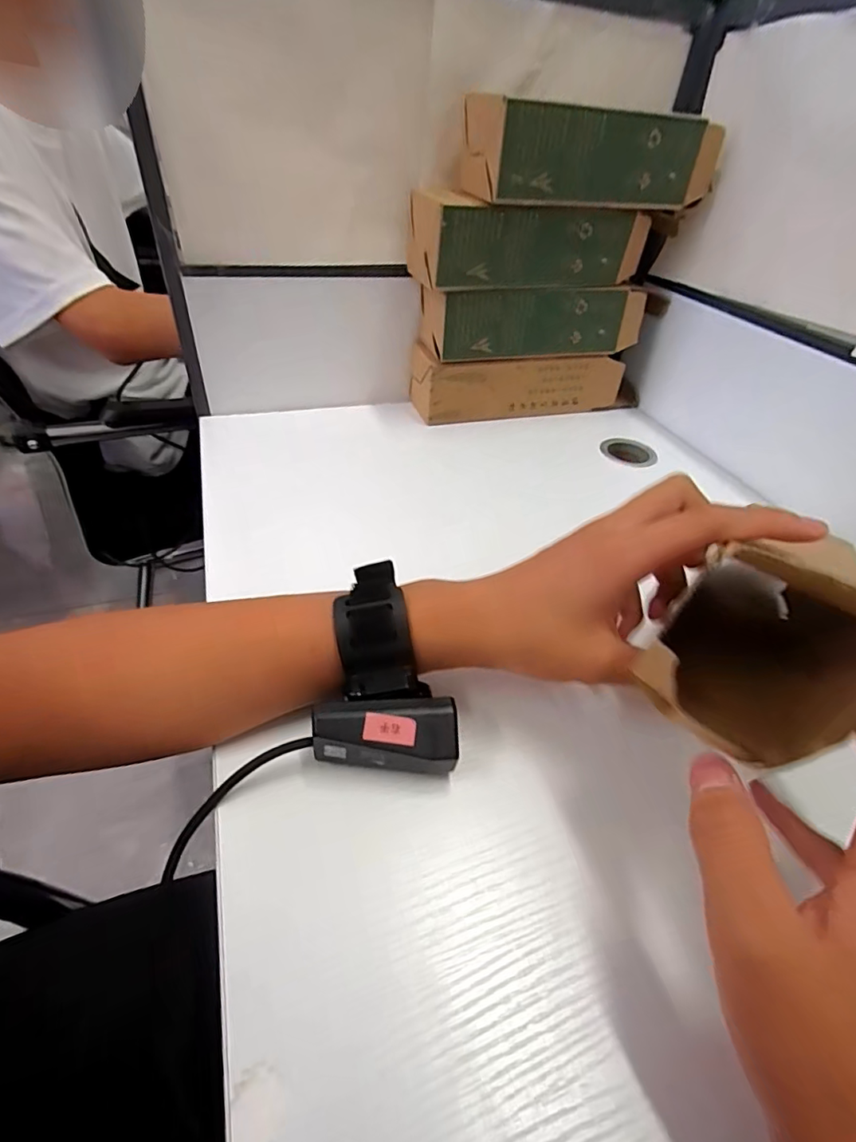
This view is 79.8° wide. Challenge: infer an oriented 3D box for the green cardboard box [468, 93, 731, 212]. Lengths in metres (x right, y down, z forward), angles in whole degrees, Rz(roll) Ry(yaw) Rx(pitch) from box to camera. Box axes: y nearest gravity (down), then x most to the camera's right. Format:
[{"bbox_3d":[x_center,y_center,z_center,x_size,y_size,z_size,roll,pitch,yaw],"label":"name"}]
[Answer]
[{"bbox_3d":[0.143,-0.362,0.449,0.240,0.064,0.067,-13,45,-21],"label":"green cardboard box"}]

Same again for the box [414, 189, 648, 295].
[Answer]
[{"bbox_3d":[0.096,-0.312,0.487,0.236,0.064,0.069,-13,45,-21],"label":"box"}]

